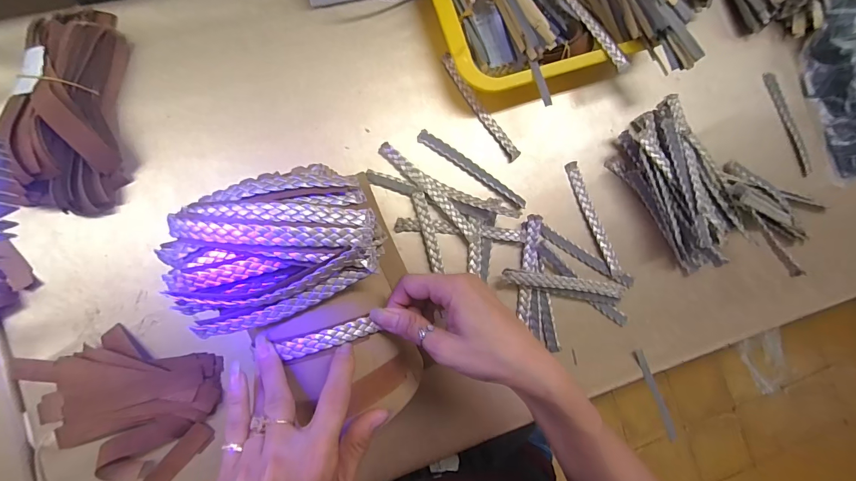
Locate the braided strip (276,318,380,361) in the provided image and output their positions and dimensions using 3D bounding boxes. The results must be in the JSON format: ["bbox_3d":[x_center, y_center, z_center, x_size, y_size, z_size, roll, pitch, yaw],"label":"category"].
[{"bbox_3d":[-0.071,0.070,0.267,0.069,0.016,0.014,-13,88,-19],"label":"braided strip"}]

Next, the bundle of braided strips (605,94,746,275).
[{"bbox_3d":[0.281,-0.060,0.412,0.081,0.049,0.176,-33,91,-9],"label":"bundle of braided strips"}]

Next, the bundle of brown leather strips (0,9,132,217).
[{"bbox_3d":[-0.331,-0.120,0.329,0.092,0.047,0.191,-3,87,-8],"label":"bundle of brown leather strips"}]

